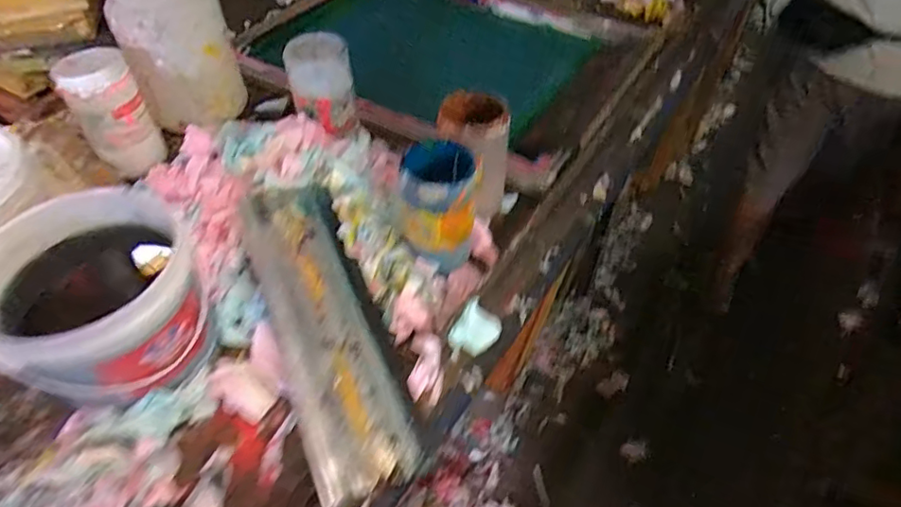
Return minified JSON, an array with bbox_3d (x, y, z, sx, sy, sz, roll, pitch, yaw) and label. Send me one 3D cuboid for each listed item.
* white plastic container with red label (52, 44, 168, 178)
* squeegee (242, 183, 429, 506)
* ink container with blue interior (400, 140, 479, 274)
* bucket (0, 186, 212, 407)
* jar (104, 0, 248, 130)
[{"bbox_3d":[-0.515,-0.208,0.874,0.107,0.166,0.111,-28,55,-23],"label":"white plastic container with red label"},{"bbox_3d":[-0.149,0.074,0.659,0.121,0.059,0.410,-18,52,-15],"label":"squeegee"},{"bbox_3d":[-0.011,-0.053,0.734,0.088,0.164,0.087,2,49,1],"label":"ink container with blue interior"},{"bbox_3d":[-0.382,0.052,0.617,0.188,0.139,0.206,0,49,-1],"label":"bucket"},{"bbox_3d":[-0.439,-0.344,0.917,0.155,0.246,0.137,-19,52,-17],"label":"jar"}]

